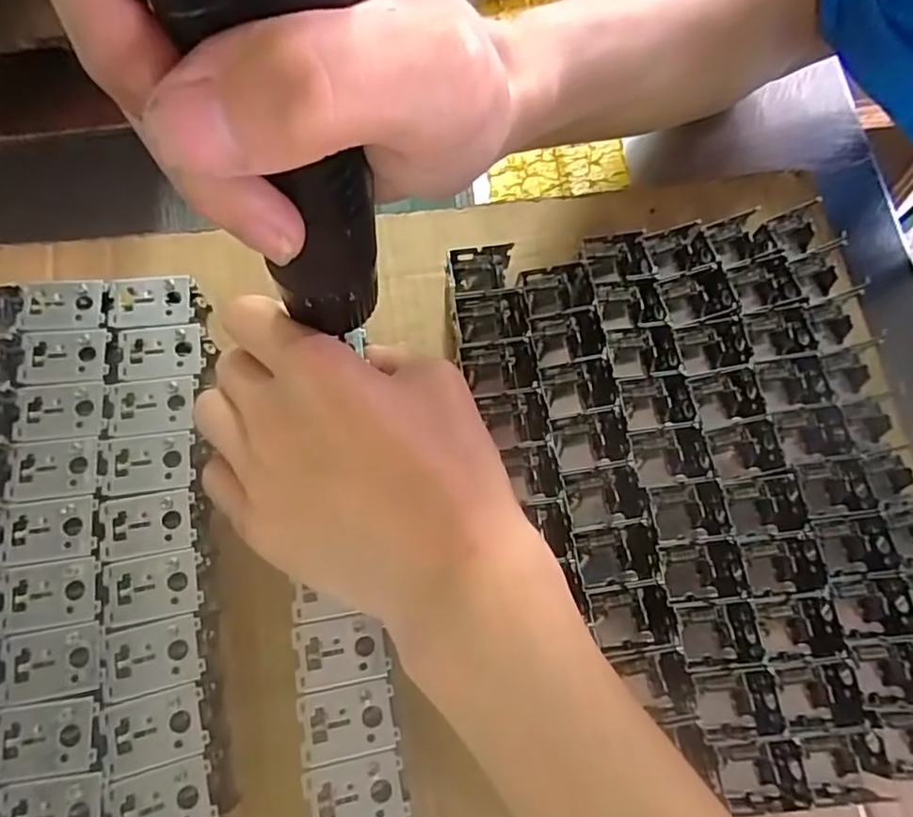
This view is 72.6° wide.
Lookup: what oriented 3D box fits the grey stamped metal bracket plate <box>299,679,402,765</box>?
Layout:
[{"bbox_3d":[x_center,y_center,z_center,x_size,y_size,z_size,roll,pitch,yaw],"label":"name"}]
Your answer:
[{"bbox_3d":[-0.037,0.105,0.209,0.032,0.004,0.022,-9,73,-3],"label":"grey stamped metal bracket plate"}]

